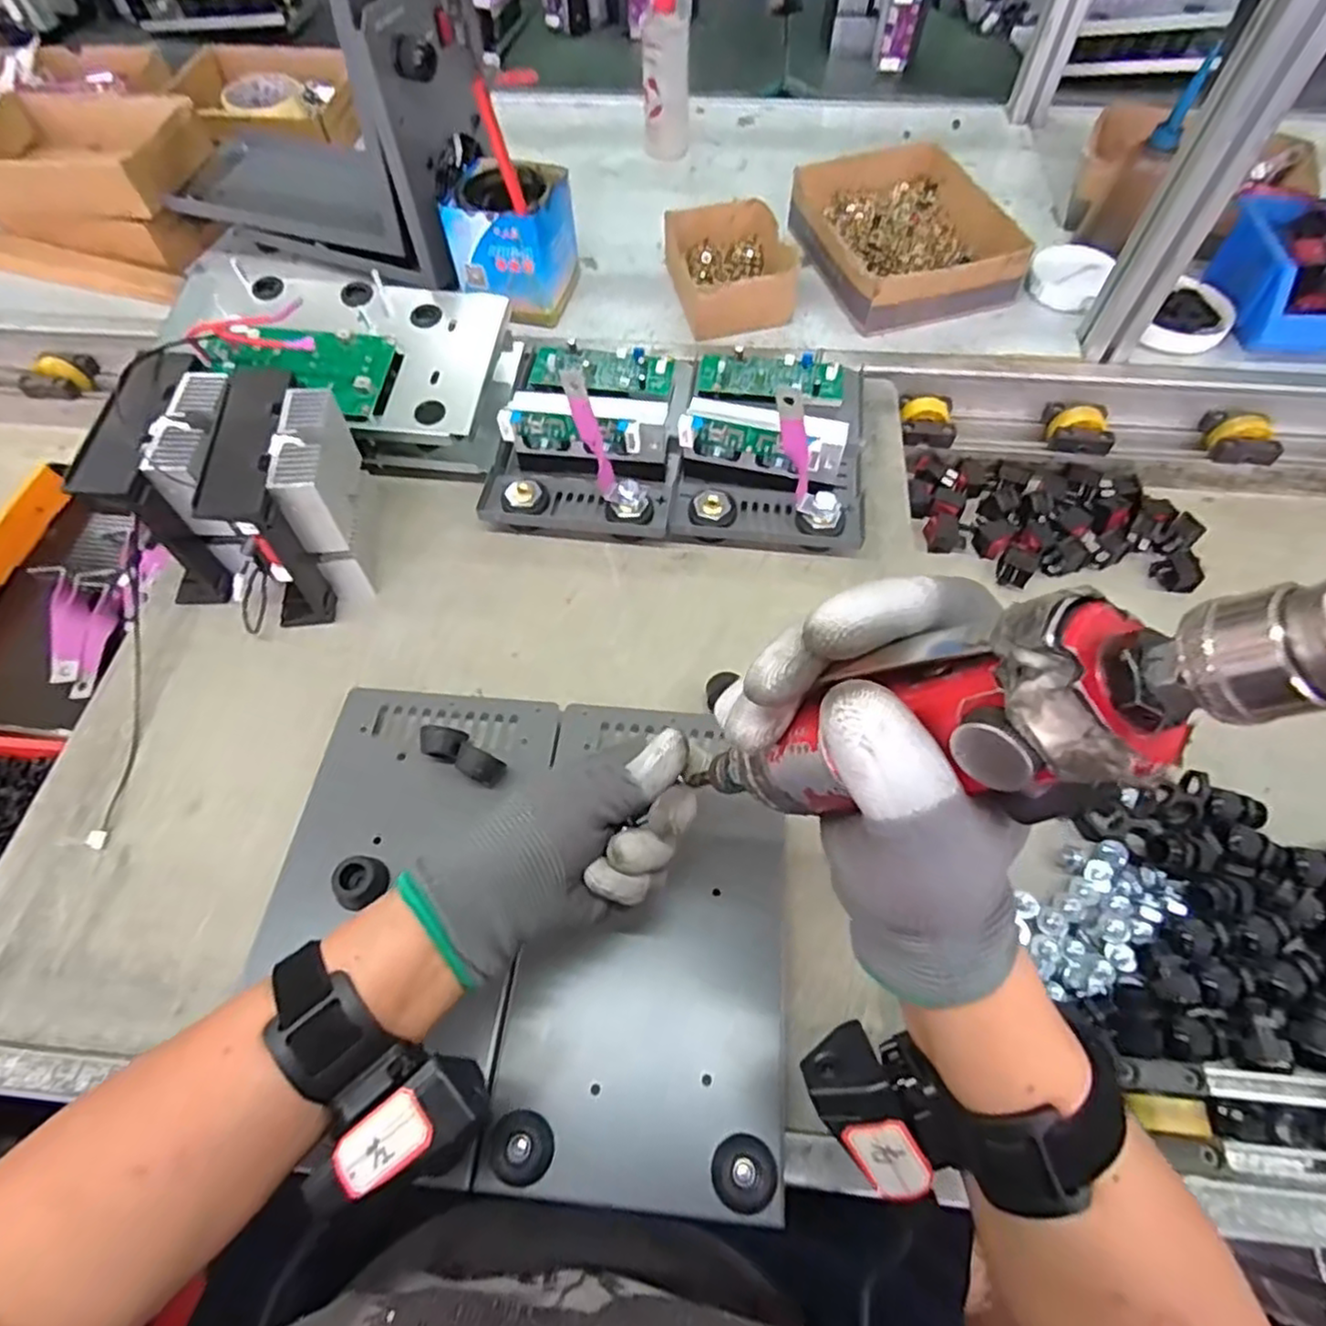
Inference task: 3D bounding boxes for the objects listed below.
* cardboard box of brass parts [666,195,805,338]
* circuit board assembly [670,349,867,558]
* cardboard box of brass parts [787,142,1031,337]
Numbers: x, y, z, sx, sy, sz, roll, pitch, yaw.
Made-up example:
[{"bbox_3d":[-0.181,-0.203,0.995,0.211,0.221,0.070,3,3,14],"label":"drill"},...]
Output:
[{"bbox_3d":[0.068,-0.391,0.684,0.108,0.050,0.143,-11,61,-5],"label":"cardboard box of brass parts"},{"bbox_3d":[0.092,-0.198,0.561,0.151,0.091,0.204,8,61,5],"label":"circuit board assembly"},{"bbox_3d":[0.240,-0.444,0.709,0.190,0.057,0.234,-13,61,-6],"label":"cardboard box of brass parts"}]

